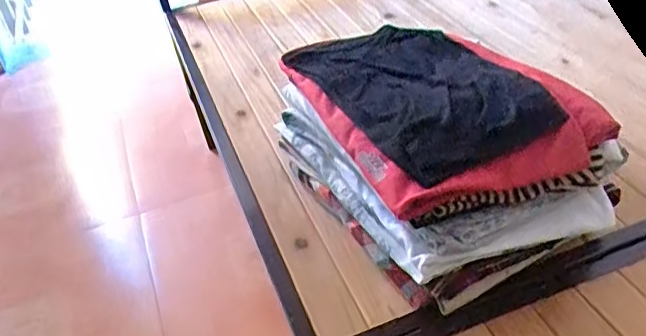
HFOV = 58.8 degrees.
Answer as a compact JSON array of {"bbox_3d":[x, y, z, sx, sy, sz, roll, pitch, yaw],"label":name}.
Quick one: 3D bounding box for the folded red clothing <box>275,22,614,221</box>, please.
[{"bbox_3d":[0.106,-0.087,0.613,0.222,0.036,0.328,-17,38,-14],"label":"folded red clothing"}]

